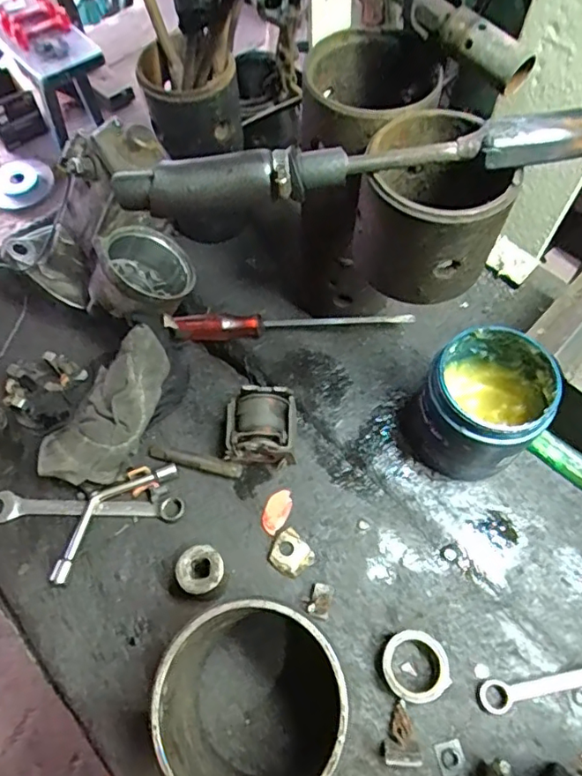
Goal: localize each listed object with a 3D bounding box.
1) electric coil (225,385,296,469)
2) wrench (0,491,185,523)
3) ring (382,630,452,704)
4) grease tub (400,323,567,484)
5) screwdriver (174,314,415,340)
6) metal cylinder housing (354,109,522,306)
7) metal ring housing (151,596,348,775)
[{"bbox_3d":[-0.025,0.033,0.465,0.058,0.046,0.060,-1,63,3],"label":"electric coil"},{"bbox_3d":[-0.173,0.101,0.462,0.166,0.007,0.023,-1,63,3],"label":"wrench"},{"bbox_3d":[0.088,0.198,0.390,0.045,0.019,0.045,-2,63,3],"label":"ring"},{"bbox_3d":[0.148,0.014,0.432,0.095,0.100,0.090,-2,63,3],"label":"grease tub"},{"bbox_3d":[0.002,-0.059,0.519,0.218,0.023,0.023,-1,63,3],"label":"screwdriver"},{"bbox_3d":[0.089,-0.112,0.340,0.083,0.093,0.086,-1,62,1],"label":"metal cylinder housing"},{"bbox_3d":[-0.019,0.196,0.344,0.103,0.118,0.102,-2,63,3],"label":"metal ring housing"}]

